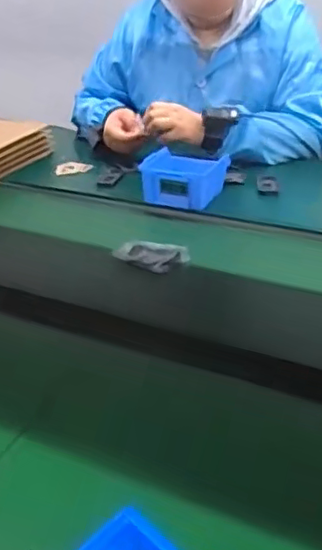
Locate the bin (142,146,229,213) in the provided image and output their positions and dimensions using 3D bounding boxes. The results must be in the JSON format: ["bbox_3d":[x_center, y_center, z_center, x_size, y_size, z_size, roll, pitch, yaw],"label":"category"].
[{"bbox_3d":[0.038,-0.164,1.001,0.127,0.060,0.110,15,36,27],"label":"bin"}]

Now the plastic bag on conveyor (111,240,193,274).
[{"bbox_3d":[-0.017,-0.026,0.843,0.105,0.020,0.054,7,34,17],"label":"plastic bag on conveyor"}]

